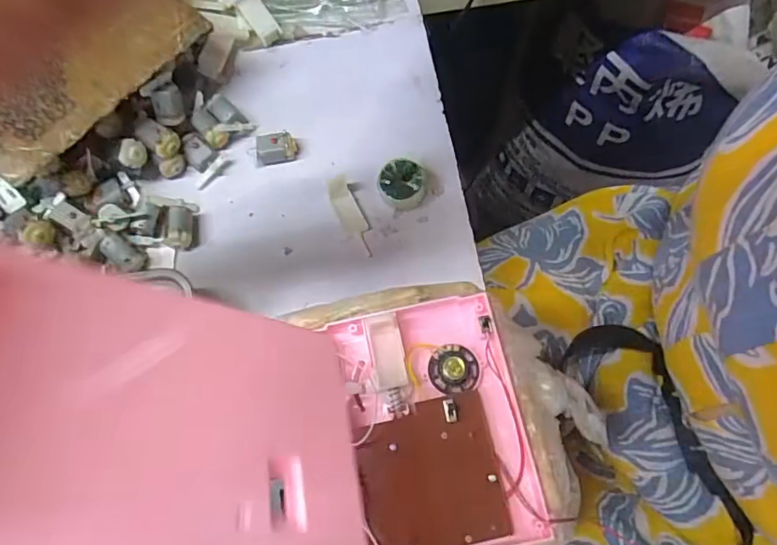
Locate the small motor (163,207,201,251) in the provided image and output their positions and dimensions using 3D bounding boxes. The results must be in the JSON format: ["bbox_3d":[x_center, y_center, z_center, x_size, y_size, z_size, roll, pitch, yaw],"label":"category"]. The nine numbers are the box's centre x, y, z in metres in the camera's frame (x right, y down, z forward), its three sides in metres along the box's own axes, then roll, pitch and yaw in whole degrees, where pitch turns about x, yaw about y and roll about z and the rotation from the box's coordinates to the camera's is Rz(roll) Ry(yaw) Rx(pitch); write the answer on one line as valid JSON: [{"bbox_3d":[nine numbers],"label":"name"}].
[{"bbox_3d":[-0.143,-0.031,0.347,0.020,0.023,0.027,-17,70,-5],"label":"small motor"}]

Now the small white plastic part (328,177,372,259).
[{"bbox_3d":[-0.027,-0.041,0.357,0.018,0.006,0.063,-22,71,-6],"label":"small white plastic part"}]

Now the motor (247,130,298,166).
[{"bbox_3d":[-0.085,-0.090,0.370,0.034,0.016,0.018,-9,70,-2],"label":"motor"}]

